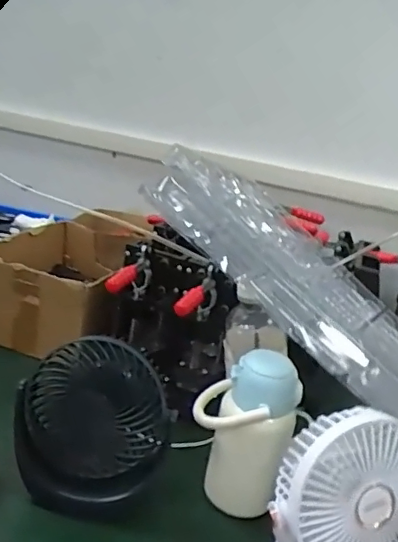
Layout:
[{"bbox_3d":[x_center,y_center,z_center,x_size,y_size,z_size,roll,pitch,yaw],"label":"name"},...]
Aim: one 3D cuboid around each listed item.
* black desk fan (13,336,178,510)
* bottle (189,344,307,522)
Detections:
[{"bbox_3d":[-0.112,0.162,0.590,0.162,0.167,0.069,10,19,3],"label":"black desk fan"},{"bbox_3d":[0.049,0.175,0.618,0.110,0.172,0.068,10,21,13],"label":"bottle"}]

